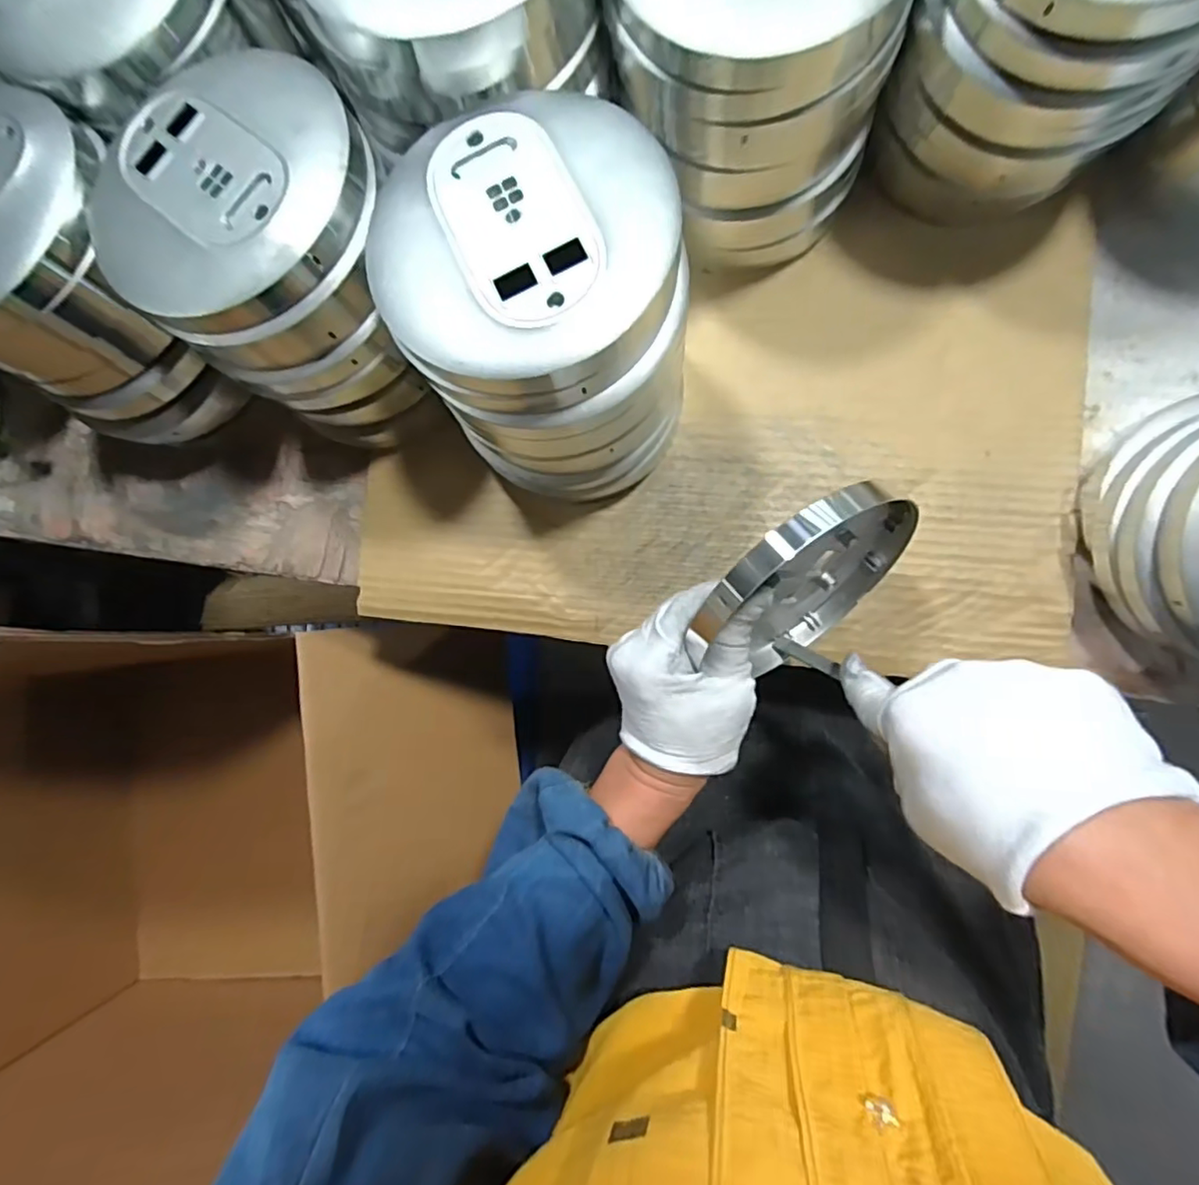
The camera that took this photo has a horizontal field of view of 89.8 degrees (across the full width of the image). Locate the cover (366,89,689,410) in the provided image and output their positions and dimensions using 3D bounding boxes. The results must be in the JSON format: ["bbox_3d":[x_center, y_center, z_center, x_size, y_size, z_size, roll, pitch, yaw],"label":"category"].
[{"bbox_3d":[-0.033,-0.148,0.264,0.130,0.039,0.129,0,87,8],"label":"cover"}]

